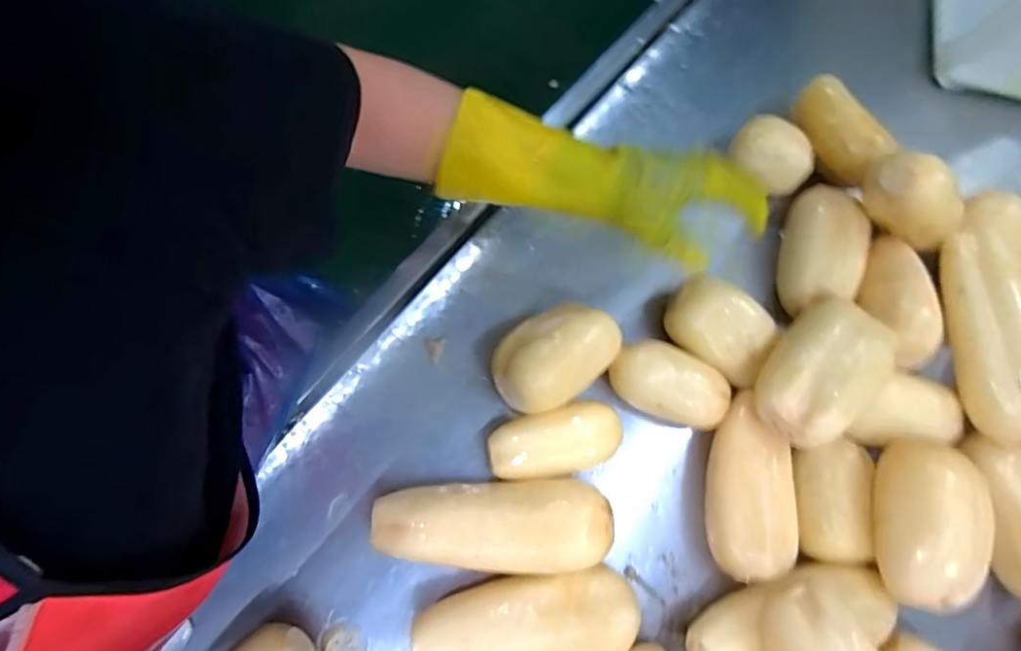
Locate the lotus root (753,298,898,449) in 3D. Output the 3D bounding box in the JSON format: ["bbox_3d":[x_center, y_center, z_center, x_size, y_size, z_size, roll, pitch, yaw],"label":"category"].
[{"bbox_3d":[0.275,0.038,0.490,0.135,0.055,0.081,-43,84,-12],"label":"lotus root"}]

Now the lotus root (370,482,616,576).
[{"bbox_3d":[-0.017,0.169,0.469,0.197,0.058,0.072,2,78,-4],"label":"lotus root"}]

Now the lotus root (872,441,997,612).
[{"bbox_3d":[0.341,0.163,0.456,0.070,0.059,0.132,14,77,-2],"label":"lotus root"}]

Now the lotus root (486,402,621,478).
[{"bbox_3d":[0.040,0.105,0.502,0.120,0.045,0.056,-11,79,-7],"label":"lotus root"}]

